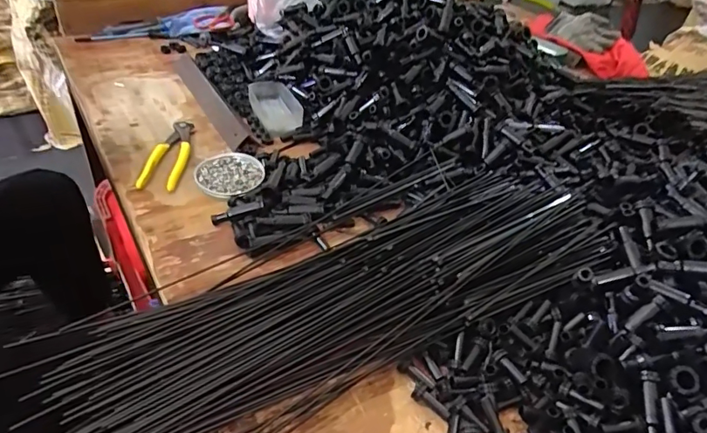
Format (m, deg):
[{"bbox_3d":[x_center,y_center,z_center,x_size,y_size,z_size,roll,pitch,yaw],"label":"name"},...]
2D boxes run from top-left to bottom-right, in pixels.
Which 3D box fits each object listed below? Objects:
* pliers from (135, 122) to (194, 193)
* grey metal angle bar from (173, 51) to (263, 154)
[{"bbox_3d":[-0.261,-0.091,0.726,0.049,0.010,0.167,1,39,-4],"label":"pliers"},{"bbox_3d":[-0.246,-0.206,0.885,0.047,0.020,0.351,-18,44,-25],"label":"grey metal angle bar"}]

